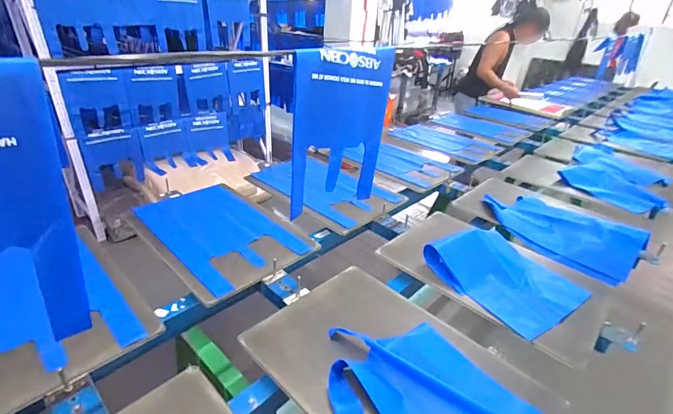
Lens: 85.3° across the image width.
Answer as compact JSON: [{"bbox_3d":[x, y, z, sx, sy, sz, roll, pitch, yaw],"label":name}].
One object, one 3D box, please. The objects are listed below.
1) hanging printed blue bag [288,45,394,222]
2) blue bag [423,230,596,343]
[{"bbox_3d":[0.015,-0.188,0.913,0.034,0.387,0.331,27,32,35],"label":"hanging printed blue bag"},{"bbox_3d":[0.498,0.173,1.056,0.323,0.085,0.353,-14,32,-30],"label":"blue bag"}]

